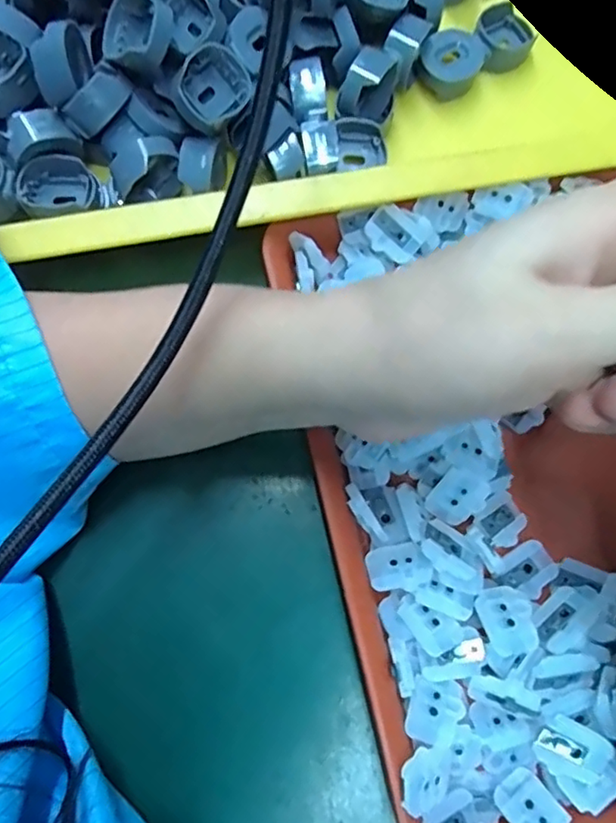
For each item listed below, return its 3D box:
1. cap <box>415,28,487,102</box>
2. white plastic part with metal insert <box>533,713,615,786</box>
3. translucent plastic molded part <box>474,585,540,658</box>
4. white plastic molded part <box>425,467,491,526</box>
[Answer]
[{"bbox_3d":[0.063,-0.154,0.262,0.027,0.014,0.027,0,75,0],"label":"cap"},{"bbox_3d":[0.084,0.108,0.189,0.021,0.007,0.016,28,77,7],"label":"white plastic part with metal insert"},{"bbox_3d":[0.066,0.069,0.196,0.017,0.008,0.020,-18,76,-5],"label":"translucent plastic molded part"},{"bbox_3d":[0.053,0.030,0.207,0.017,0.007,0.018,38,78,9],"label":"white plastic molded part"}]

